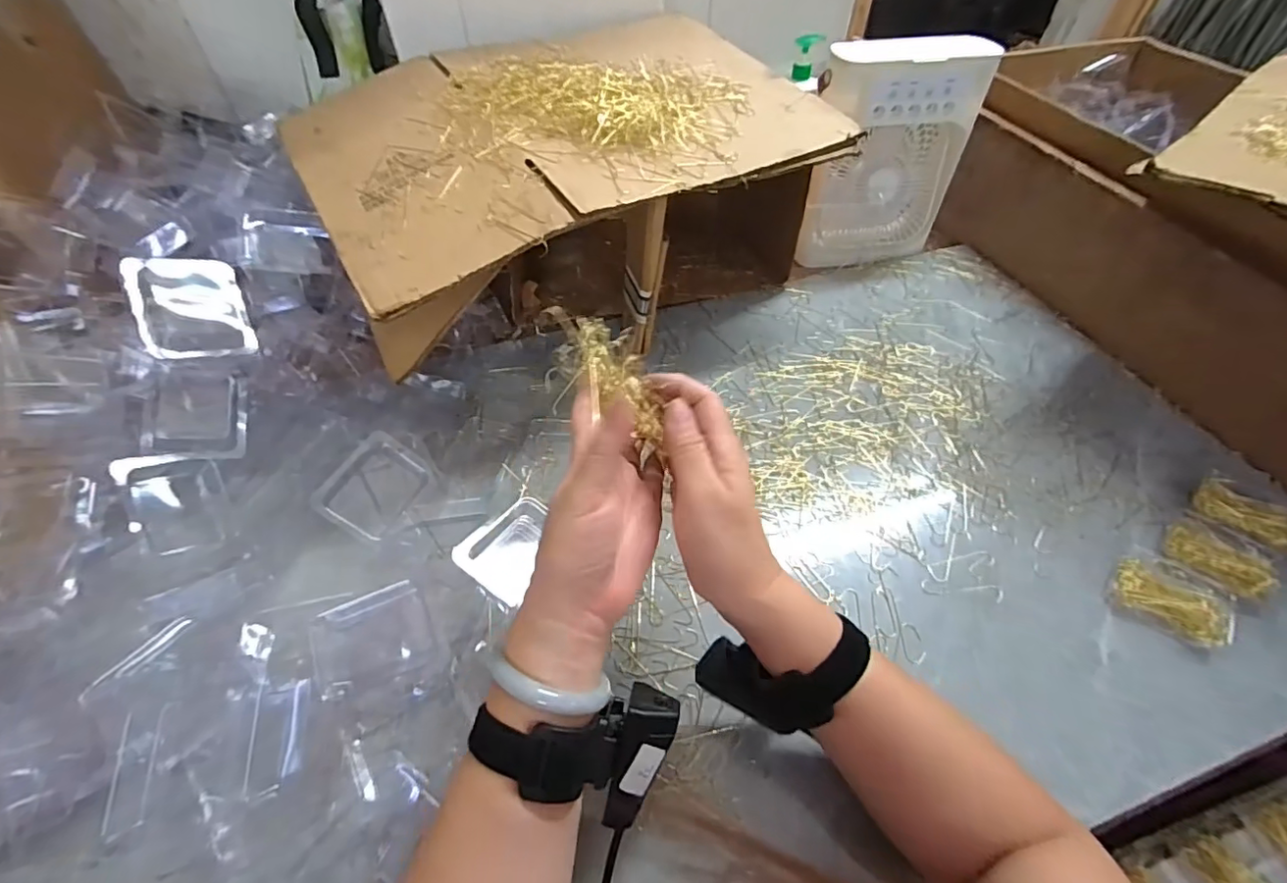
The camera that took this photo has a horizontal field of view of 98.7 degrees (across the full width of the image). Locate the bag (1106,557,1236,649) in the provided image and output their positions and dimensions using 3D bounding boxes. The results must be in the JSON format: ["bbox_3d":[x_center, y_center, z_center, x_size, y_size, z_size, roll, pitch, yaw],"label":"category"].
[{"bbox_3d":[0.419,0.127,0.441,0.076,0.018,0.046,27,54,21],"label":"bag"}]

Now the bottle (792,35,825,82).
[{"bbox_3d":[0.259,-0.616,0.886,0.041,0.058,0.035,30,56,23],"label":"bottle"}]

